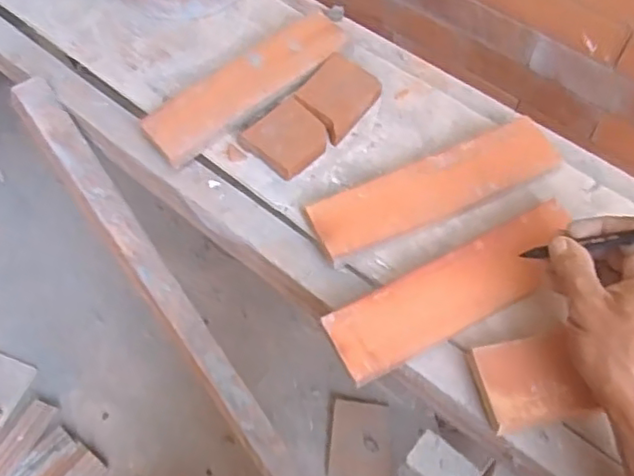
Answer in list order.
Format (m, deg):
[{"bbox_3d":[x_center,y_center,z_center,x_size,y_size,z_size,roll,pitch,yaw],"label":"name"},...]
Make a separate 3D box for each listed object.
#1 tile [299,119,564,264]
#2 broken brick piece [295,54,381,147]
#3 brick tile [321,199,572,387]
[{"bbox_3d":[0.103,-0.044,0.546,0.221,0.015,0.063,-25,65,-8],"label":"tile"},{"bbox_3d":[0.020,-0.136,0.606,0.069,0.022,0.074,40,68,21],"label":"broken brick piece"},{"bbox_3d":[0.113,0.039,0.495,0.216,0.014,0.060,-29,63,-12],"label":"brick tile"}]

